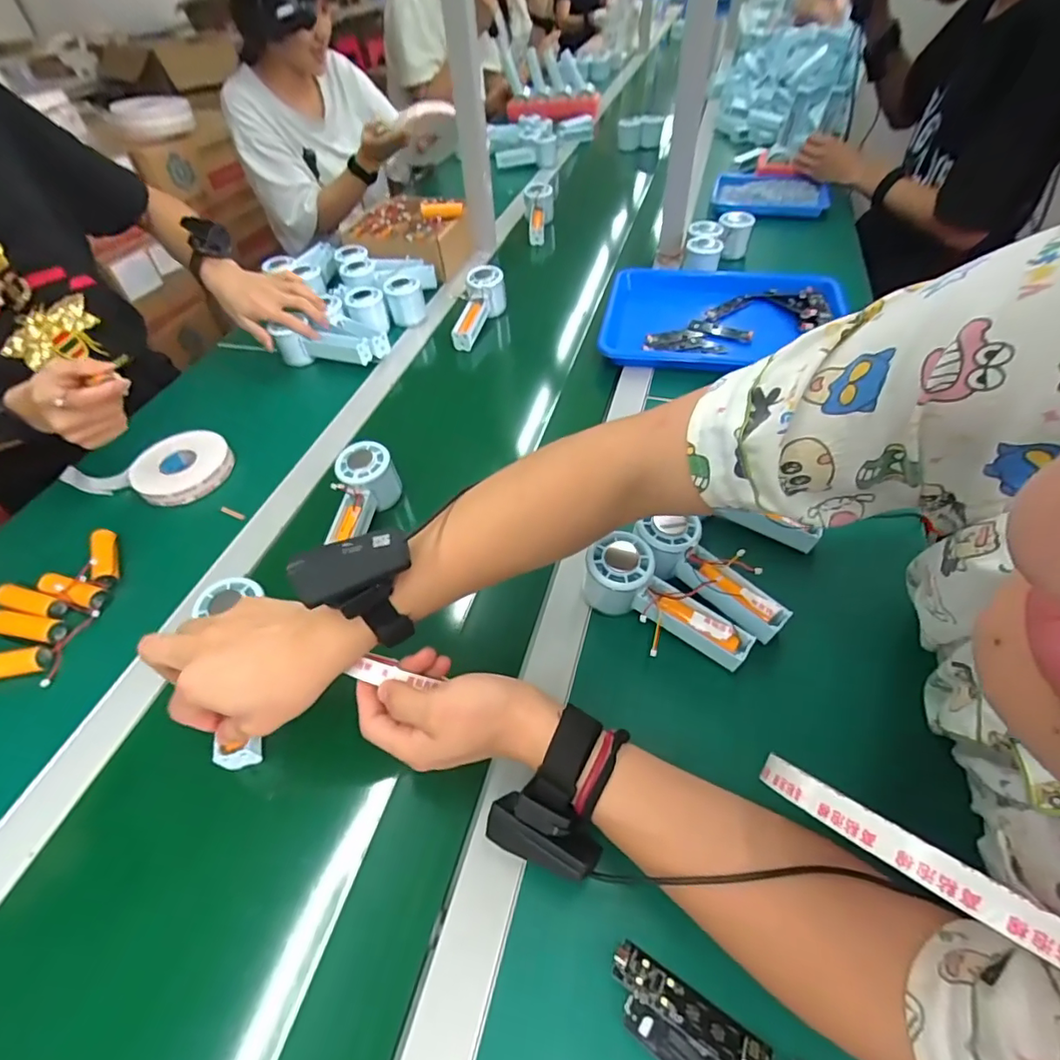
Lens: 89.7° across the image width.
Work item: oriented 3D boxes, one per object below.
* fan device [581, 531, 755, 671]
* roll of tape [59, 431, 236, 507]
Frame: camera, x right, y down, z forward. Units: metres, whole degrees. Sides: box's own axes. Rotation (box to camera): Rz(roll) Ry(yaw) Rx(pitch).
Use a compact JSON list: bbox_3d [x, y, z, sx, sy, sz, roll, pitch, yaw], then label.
[{"bbox_3d":[0.113,0.064,0.452,0.058,0.060,0.142,-38,58,-25],"label":"fan device"},{"bbox_3d":[-0.464,-0.084,0.649,0.199,0.035,0.114,9,51,10],"label":"roll of tape"}]

